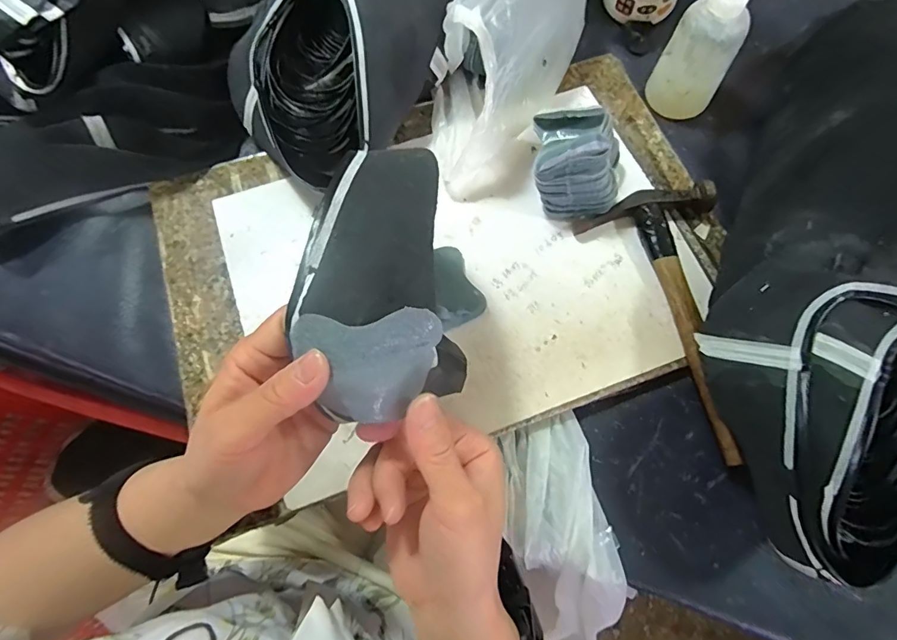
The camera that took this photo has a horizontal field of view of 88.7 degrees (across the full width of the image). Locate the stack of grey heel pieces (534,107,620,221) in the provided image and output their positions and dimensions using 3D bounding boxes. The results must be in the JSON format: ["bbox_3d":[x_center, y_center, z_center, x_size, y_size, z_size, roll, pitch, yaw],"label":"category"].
[{"bbox_3d":[0.112,-0.139,0.401,0.069,0.075,0.064,-7,54,22],"label":"stack of grey heel pieces"}]

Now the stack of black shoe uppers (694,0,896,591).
[{"bbox_3d":[0.315,-0.064,0.352,0.163,0.117,0.486,25,73,9],"label":"stack of black shoe uppers"}]

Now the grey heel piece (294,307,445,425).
[{"bbox_3d":[-0.036,0.022,0.215,0.067,0.014,0.052,-9,108,1],"label":"grey heel piece"}]

